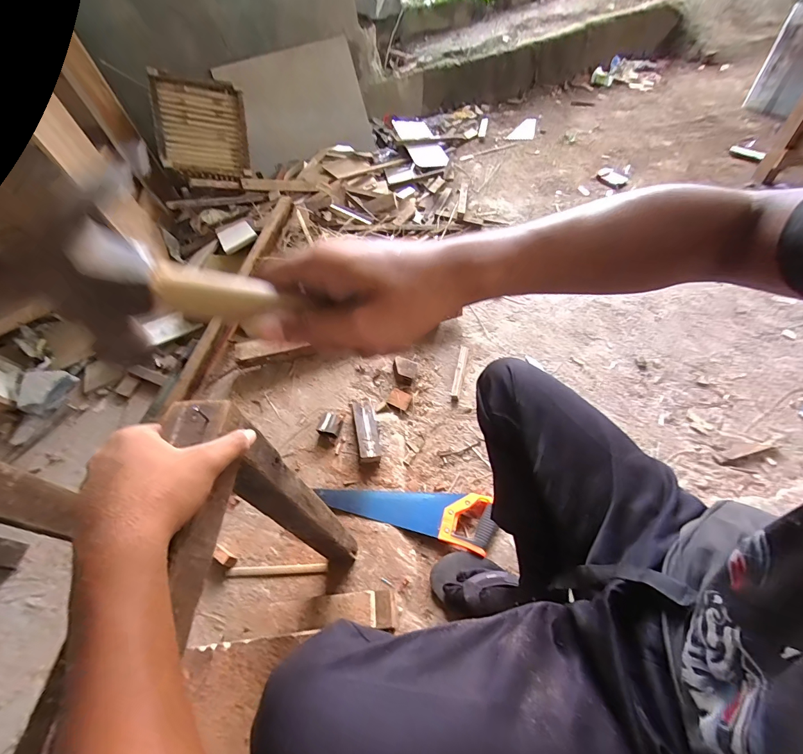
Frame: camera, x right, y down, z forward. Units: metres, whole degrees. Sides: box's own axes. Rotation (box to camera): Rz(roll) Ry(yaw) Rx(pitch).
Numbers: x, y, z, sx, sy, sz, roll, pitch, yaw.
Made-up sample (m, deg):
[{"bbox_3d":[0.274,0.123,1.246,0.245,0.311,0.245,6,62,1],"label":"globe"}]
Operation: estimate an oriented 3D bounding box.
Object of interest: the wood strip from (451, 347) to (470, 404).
[{"bbox_3d":[0.160,-0.013,1.001,0.025,0.015,0.193,11,59,12],"label":"wood strip"}]

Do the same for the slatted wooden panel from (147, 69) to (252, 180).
[{"bbox_3d":[-0.768,-0.958,1.399,0.306,0.325,0.042,-8,19,-25],"label":"slatted wooden panel"}]

